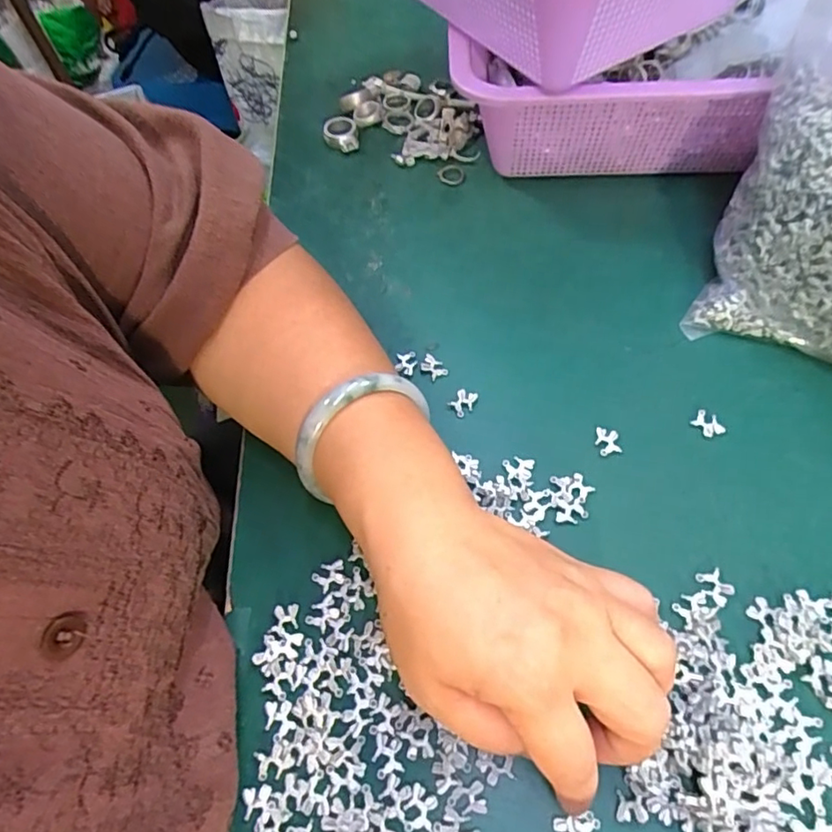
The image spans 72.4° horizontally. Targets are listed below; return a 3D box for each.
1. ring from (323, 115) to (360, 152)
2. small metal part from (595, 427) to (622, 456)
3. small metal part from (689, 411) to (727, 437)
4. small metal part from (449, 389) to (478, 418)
[{"bbox_3d":[-0.058,-0.214,0.436,0.026,0.015,0.027,-2,59,3],"label":"ring"},{"bbox_3d":[0.102,0.013,0.302,0.011,0.004,0.015,-7,59,1],"label":"small metal part"},{"bbox_3d":[0.156,0.005,0.303,0.016,0.006,0.011,38,69,23],"label":"small metal part"},{"bbox_3d":[0.026,-0.008,0.320,0.012,0.005,0.015,35,68,22],"label":"small metal part"}]

